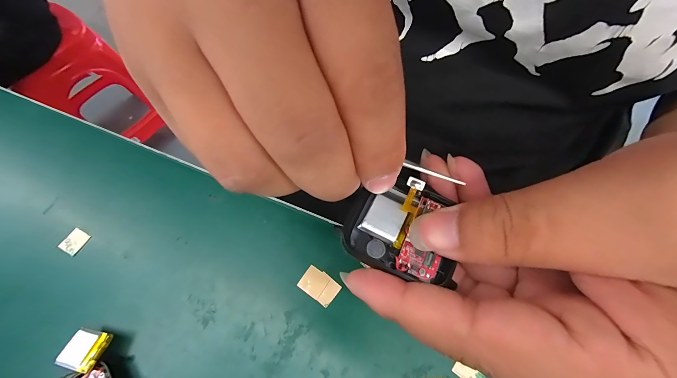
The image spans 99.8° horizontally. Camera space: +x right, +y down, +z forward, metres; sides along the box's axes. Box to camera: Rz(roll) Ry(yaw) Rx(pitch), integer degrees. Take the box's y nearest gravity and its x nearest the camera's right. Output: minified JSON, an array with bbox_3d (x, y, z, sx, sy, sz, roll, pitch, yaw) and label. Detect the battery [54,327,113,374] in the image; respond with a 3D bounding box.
[{"bbox_3d":[-0.136,0.086,0.152,0.020,0.004,0.019,9,50,3],"label":"battery"}]

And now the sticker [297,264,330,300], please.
[{"bbox_3d":[-0.015,0.057,0.174,0.015,0.004,0.015,31,68,16],"label":"sticker"}]

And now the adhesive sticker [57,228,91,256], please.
[{"bbox_3d":[-0.179,0.035,0.193,0.013,0.005,0.015,26,69,15],"label":"adhesive sticker"}]

